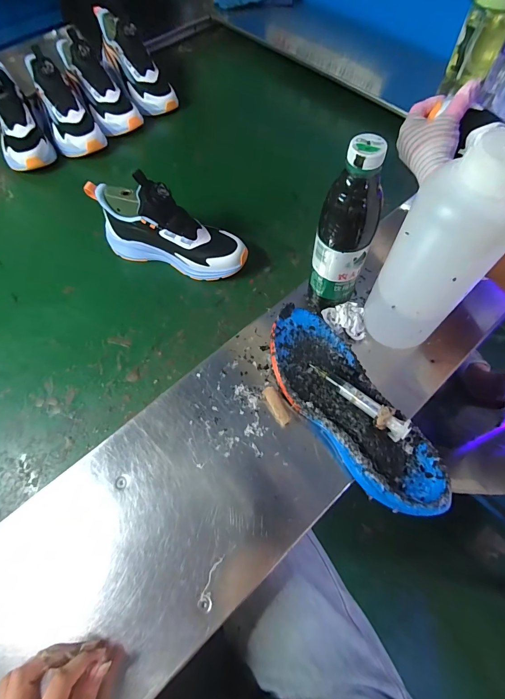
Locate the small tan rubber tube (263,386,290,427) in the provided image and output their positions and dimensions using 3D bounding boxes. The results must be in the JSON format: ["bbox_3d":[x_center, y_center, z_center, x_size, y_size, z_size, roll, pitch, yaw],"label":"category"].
[{"bbox_3d":[0.031,0.071,0.412,0.017,0.011,0.052,-28,80,-11],"label":"small tan rubber tube"}]

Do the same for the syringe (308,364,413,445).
[{"bbox_3d":[0.120,0.054,0.381,0.024,0.017,0.128,-41,56,-17],"label":"syringe"}]

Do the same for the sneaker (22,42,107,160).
[{"bbox_3d":[-0.406,-0.514,0.683,0.096,0.113,0.228,-34,67,-14],"label":"sneaker"}]

